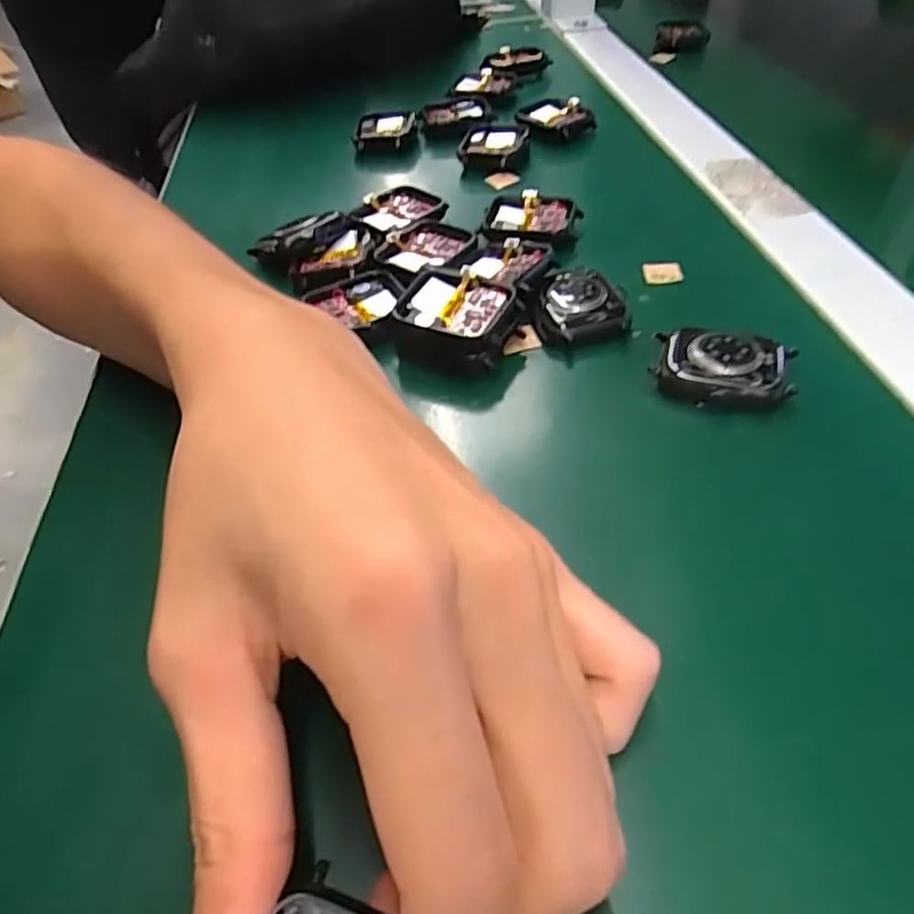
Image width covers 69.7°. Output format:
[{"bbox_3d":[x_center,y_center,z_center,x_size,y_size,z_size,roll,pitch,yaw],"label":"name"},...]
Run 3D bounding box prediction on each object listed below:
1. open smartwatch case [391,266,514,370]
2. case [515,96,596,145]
[{"bbox_3d":[-0.002,-0.056,0.257,0.044,0.013,0.040,10,48,14],"label":"open smartwatch case"},{"bbox_3d":[0.061,-0.209,0.404,0.036,0.009,0.044,-28,50,-21],"label":"case"}]

